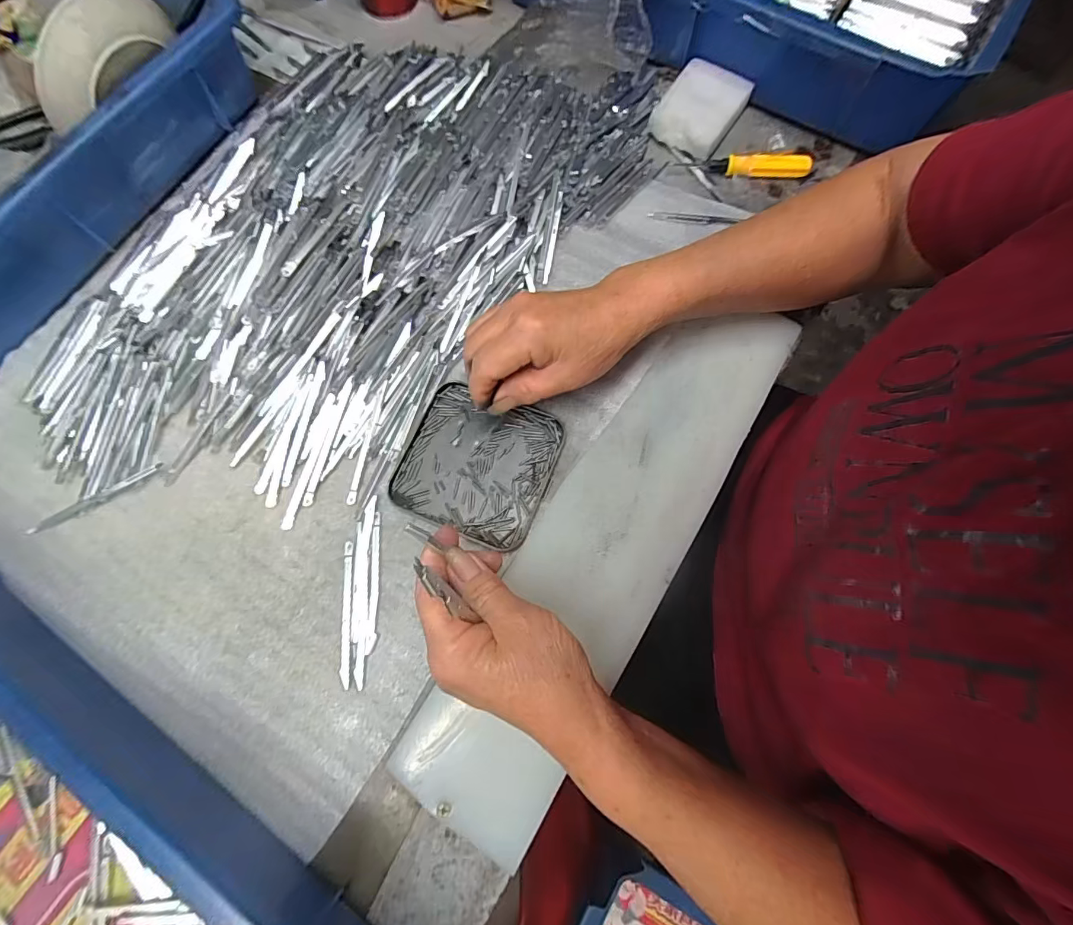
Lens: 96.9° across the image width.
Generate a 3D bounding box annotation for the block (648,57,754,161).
[{"bbox_3d":[0.142,-0.307,0.417,0.063,0.029,0.074,31,75,10],"label":"block"}]

